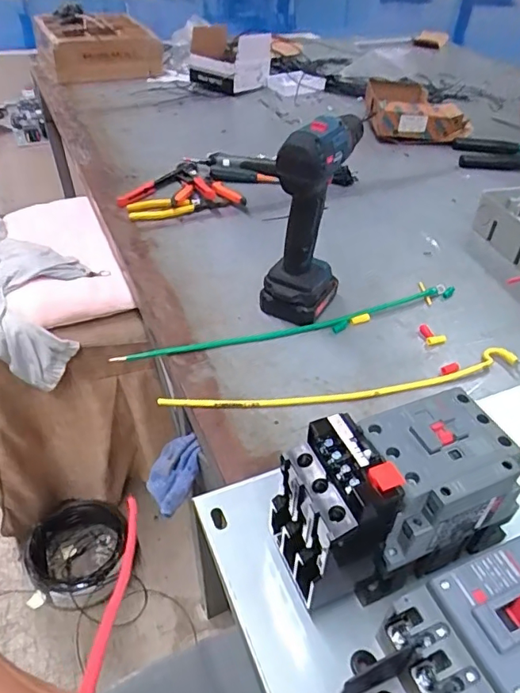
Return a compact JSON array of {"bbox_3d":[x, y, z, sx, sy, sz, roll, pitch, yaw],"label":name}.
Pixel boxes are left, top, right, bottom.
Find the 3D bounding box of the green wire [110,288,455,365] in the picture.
[{"bbox_3d":[0.044,-0.026,0.610,0.428,0.010,0.025,-13,43,-16],"label":"green wire"}]

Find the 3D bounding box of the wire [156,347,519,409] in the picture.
[{"bbox_3d":[0.094,0.038,0.538,0.392,0.007,0.038,-7,42,-10],"label":"wire"}]

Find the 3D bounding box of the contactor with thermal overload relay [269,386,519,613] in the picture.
[{"bbox_3d":[0.091,0.109,0.354,0.154,0.137,0.079,-14,43,-18],"label":"contactor with thermal overload relay"}]

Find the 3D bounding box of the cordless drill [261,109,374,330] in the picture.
[{"bbox_3d":[0.065,-0.152,0.597,0.074,0.215,0.145,17,43,16],"label":"cordless drill"}]

